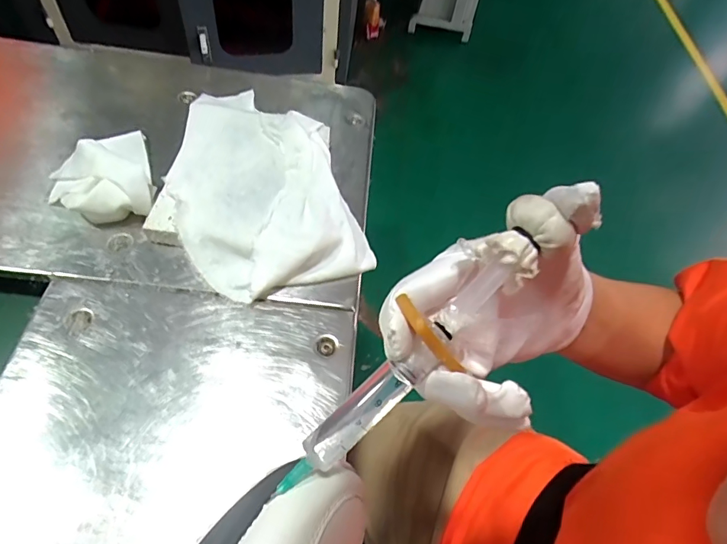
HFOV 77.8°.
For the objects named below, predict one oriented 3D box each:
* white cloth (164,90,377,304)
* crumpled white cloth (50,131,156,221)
[{"bbox_3d":[-0.093,-0.089,0.408,0.145,0.029,0.235,-11,59,-14],"label":"white cloth"},{"bbox_3d":[-0.227,-0.089,0.388,0.080,0.036,0.103,-16,60,-18],"label":"crumpled white cloth"}]

